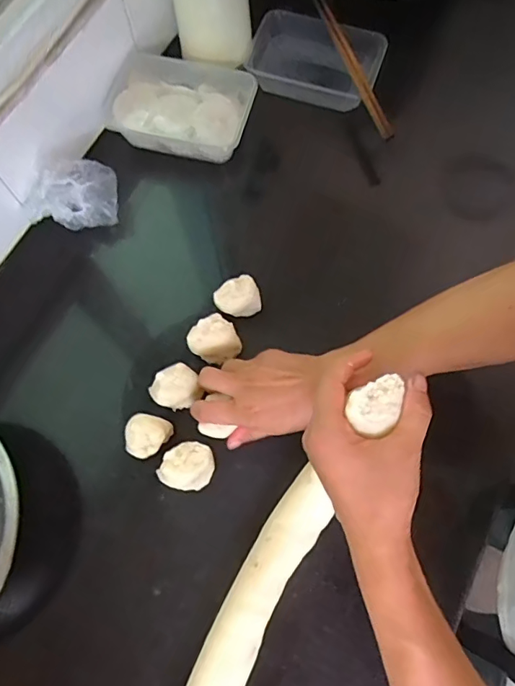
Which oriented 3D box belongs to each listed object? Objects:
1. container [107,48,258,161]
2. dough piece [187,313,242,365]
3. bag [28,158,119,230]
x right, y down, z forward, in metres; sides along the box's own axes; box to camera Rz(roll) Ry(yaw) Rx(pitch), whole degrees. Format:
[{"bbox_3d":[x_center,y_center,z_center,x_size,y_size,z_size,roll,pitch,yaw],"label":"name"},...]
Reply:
[{"bbox_3d":[-0.097,-0.284,0.595,0.168,0.048,0.108,18,72,8],"label":"container"},{"bbox_3d":[-0.045,-0.003,0.515,0.049,0.037,0.039,-21,71,-5],"label":"dough piece"},{"bbox_3d":[-0.205,-0.166,0.560,0.091,0.050,0.062,-6,71,0],"label":"bag"}]

